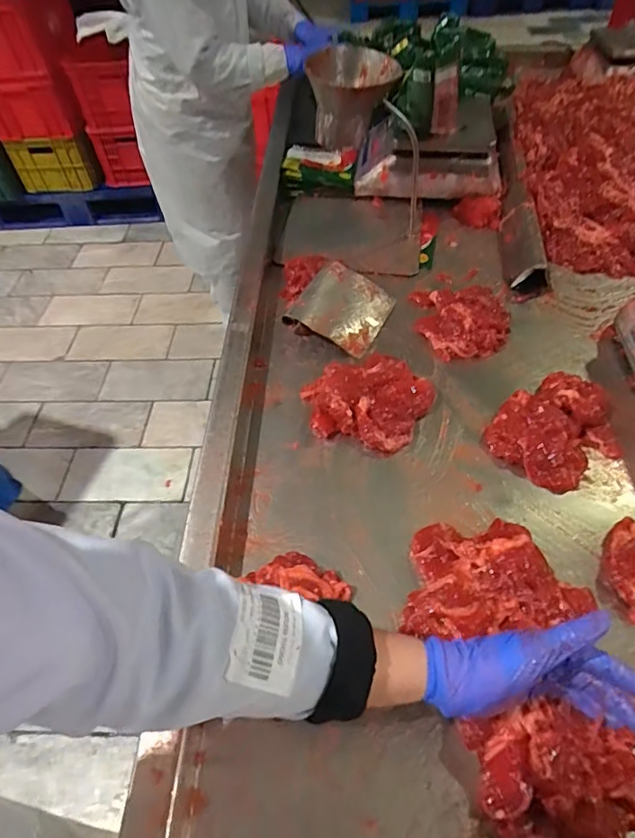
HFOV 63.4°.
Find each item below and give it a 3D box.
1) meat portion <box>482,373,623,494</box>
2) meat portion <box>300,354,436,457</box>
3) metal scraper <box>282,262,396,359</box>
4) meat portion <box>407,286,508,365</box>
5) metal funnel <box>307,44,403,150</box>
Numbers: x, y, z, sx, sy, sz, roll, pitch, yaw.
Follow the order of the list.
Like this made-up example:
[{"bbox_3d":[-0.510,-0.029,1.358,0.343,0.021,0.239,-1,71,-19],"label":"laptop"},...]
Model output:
[{"bbox_3d":[0.297,0.012,0.641,0.161,0.032,0.127,-27,57,-18],"label":"meat portion"},{"bbox_3d":[0.065,-0.029,0.675,0.149,0.035,0.155,-1,52,1],"label":"meat portion"},{"bbox_3d":[0.039,-0.170,0.775,0.129,0.017,0.137,31,64,1],"label":"metal scraper"},{"bbox_3d":[0.216,-0.157,0.775,0.130,0.040,0.147,-8,53,-5],"label":"meat portion"},{"bbox_3d":[0.054,-0.475,0.779,0.120,0.111,0.146,-9,51,-3],"label":"metal funnel"}]

